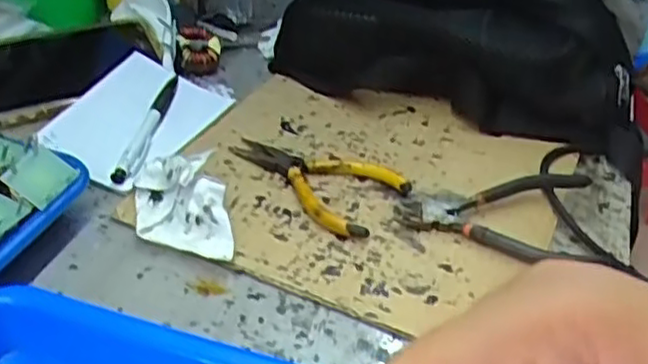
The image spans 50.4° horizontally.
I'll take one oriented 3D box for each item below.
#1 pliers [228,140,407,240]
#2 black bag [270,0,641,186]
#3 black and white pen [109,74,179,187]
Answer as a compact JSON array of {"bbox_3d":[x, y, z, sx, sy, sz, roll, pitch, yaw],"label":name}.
[{"bbox_3d":[-0.010,-0.006,0.463,0.124,0.011,0.072,24,43,24],"label":"pliers"},{"bbox_3d":[0.109,-0.117,0.530,0.283,0.095,0.112,19,41,19],"label":"black bag"},{"bbox_3d":[-0.127,-0.043,0.500,0.014,0.007,0.127,5,38,2],"label":"black and white pen"}]

